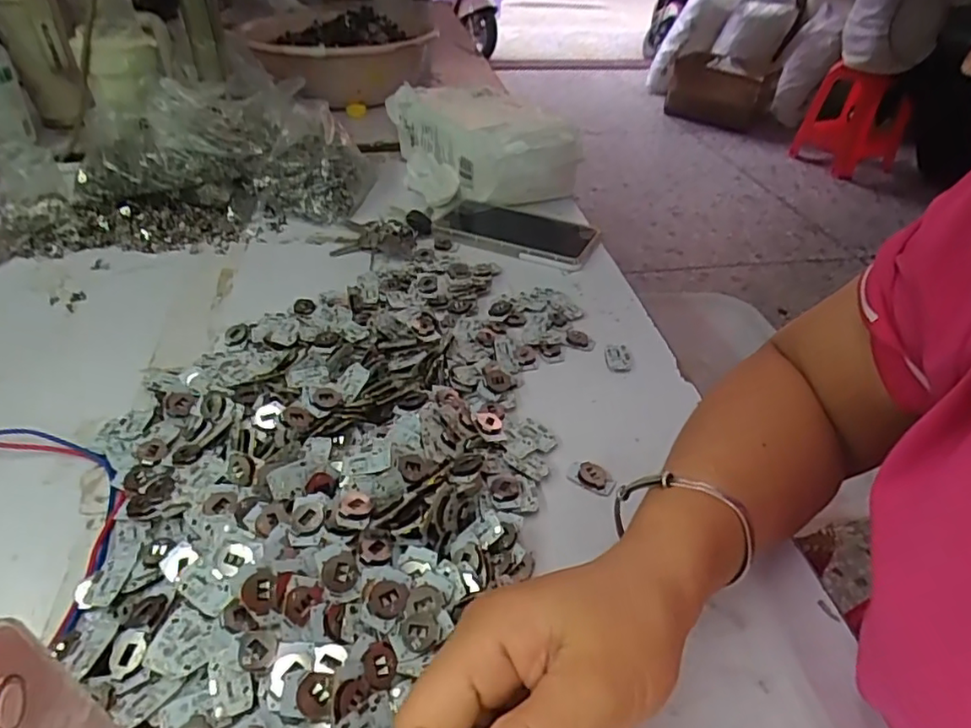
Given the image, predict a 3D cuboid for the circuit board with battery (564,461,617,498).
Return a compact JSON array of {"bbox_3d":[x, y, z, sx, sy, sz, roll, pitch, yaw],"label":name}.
[{"bbox_3d":[0.068,0.072,0.383,0.029,0.005,0.019,20,42,21],"label":"circuit board with battery"}]

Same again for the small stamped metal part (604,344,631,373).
[{"bbox_3d":[0.105,-0.004,0.475,0.019,0.006,0.029,-1,39,-3],"label":"small stamped metal part"}]

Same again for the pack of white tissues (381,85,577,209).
[{"bbox_3d":[-0.005,-0.252,0.692,0.163,0.083,0.219,-11,41,-15],"label":"pack of white tissues"}]

